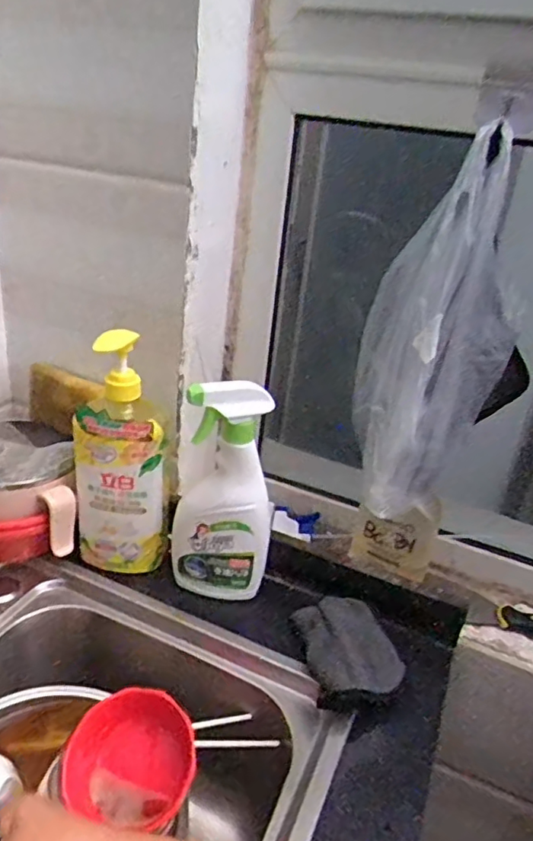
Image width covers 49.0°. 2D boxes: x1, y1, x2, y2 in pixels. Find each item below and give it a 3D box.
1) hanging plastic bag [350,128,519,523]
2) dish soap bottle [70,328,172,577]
[{"bbox_3d":[0.169,-0.083,0.569,0.148,0.314,0.102,-7,30,-27],"label":"hanging plastic bag"},{"bbox_3d":[-0.148,0.038,0.614,0.097,0.257,0.063,1,27,-12],"label":"dish soap bottle"}]

